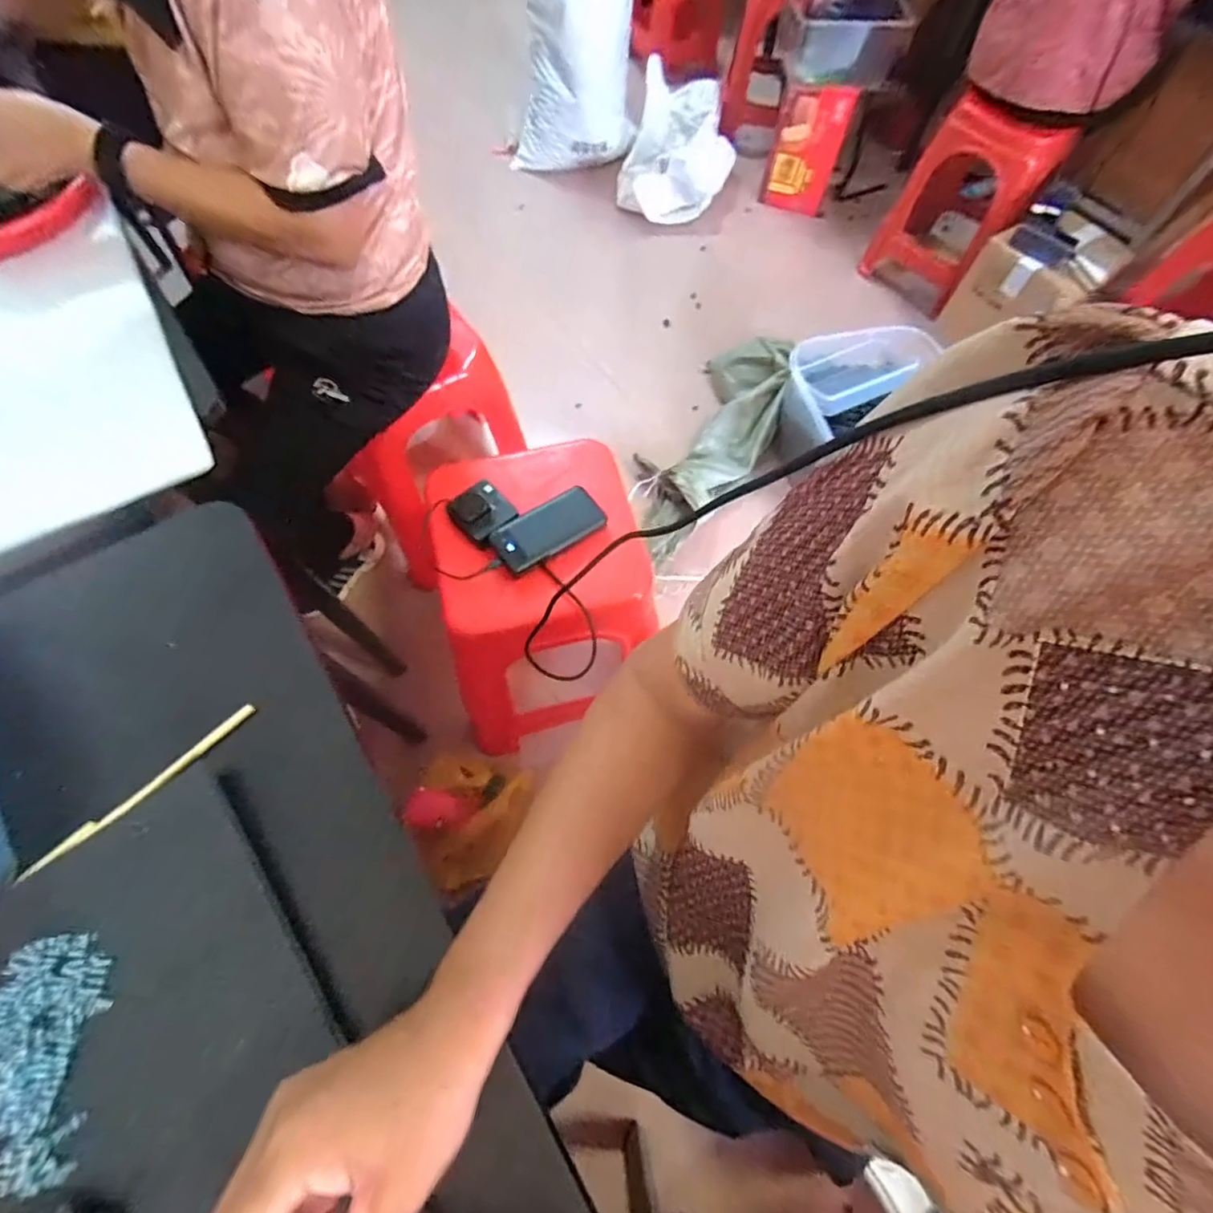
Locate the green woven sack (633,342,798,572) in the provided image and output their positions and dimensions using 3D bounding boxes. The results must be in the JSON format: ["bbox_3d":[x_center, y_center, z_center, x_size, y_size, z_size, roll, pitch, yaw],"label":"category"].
[{"bbox_3d":[0.256,-0.404,1.372,0.243,0.143,0.668,28,68,10],"label":"green woven sack"}]

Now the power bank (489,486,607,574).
[{"bbox_3d":[-0.077,-0.106,0.747,0.151,0.028,0.071,-31,70,-15],"label":"power bank"}]

